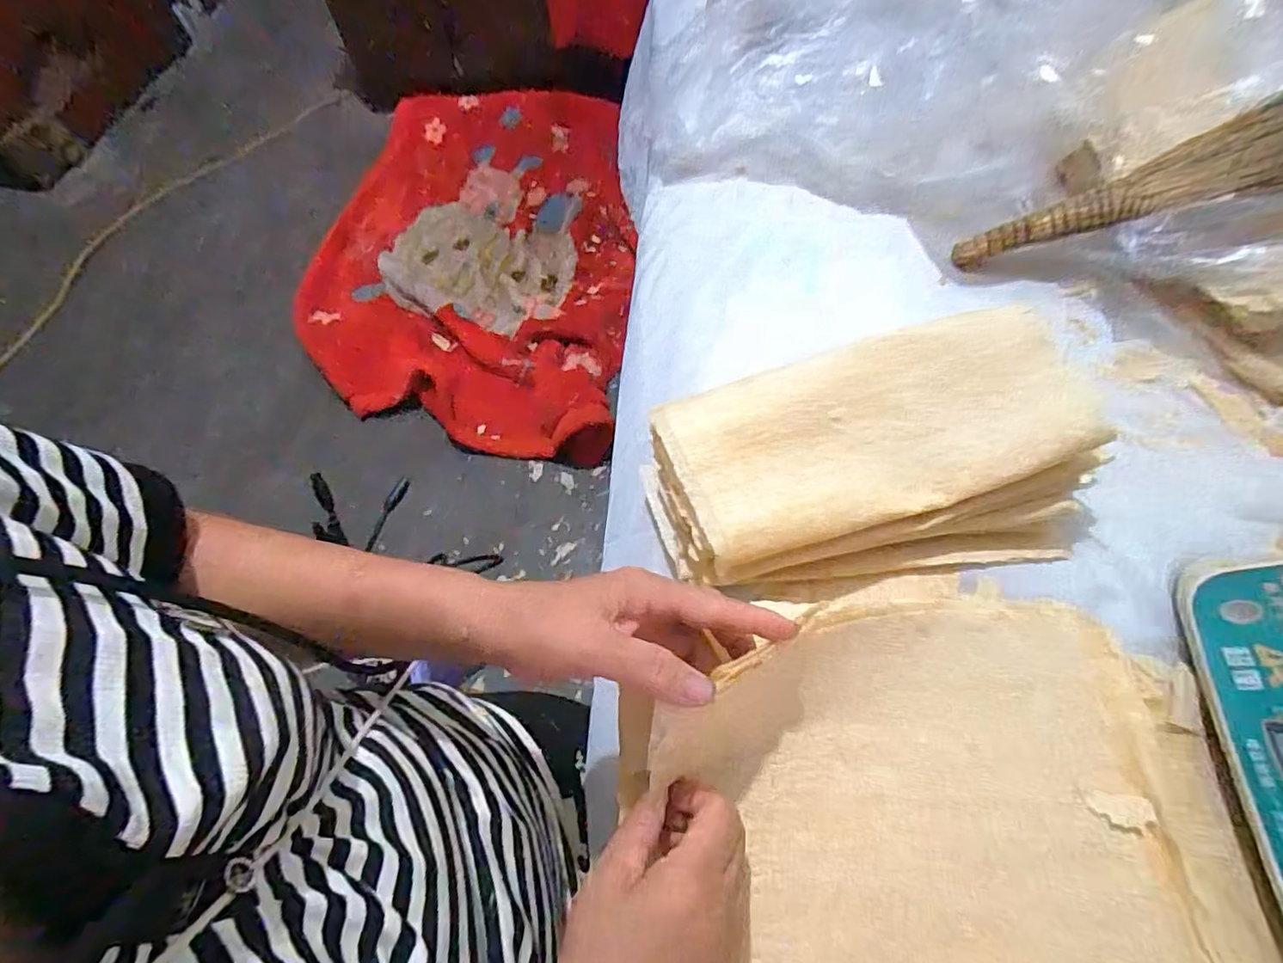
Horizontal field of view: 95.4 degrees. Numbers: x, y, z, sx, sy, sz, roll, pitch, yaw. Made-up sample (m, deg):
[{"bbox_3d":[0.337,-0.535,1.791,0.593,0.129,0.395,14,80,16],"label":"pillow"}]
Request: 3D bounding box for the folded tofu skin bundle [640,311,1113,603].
[{"bbox_3d":[0.164,-0.013,0.439,0.312,0.094,0.162,-9,61,-2],"label":"folded tofu skin bundle"}]

